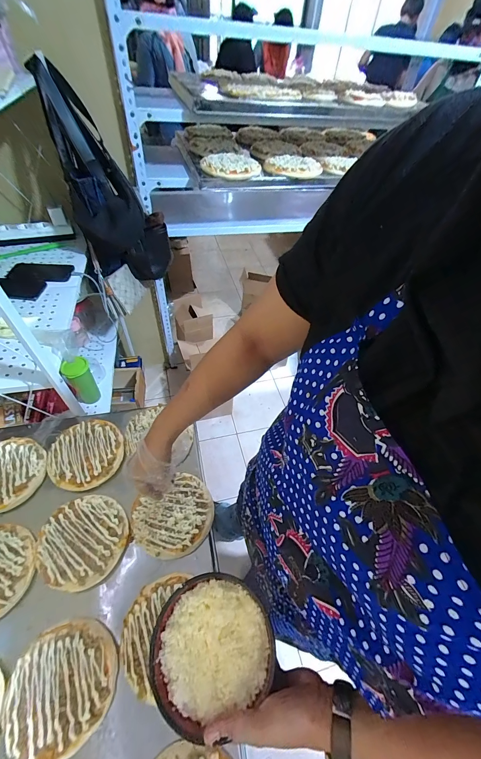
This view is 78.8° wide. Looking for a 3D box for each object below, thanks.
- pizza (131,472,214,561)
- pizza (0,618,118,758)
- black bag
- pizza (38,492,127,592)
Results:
[{"bbox_3d":[-0.123,0.256,0.551,0.146,0.013,0.130,-31,59,-23],"label":"pizza"},{"bbox_3d":[-0.252,0.432,0.415,0.140,0.014,0.136,-11,54,-10],"label":"pizza"},{"bbox_3d":[-0.435,-0.545,0.903,0.214,0.576,0.233,6,49,31],"label":"black bag"},{"bbox_3d":[-0.282,0.287,0.525,0.147,0.013,0.144,-19,55,-15],"label":"pizza"}]

